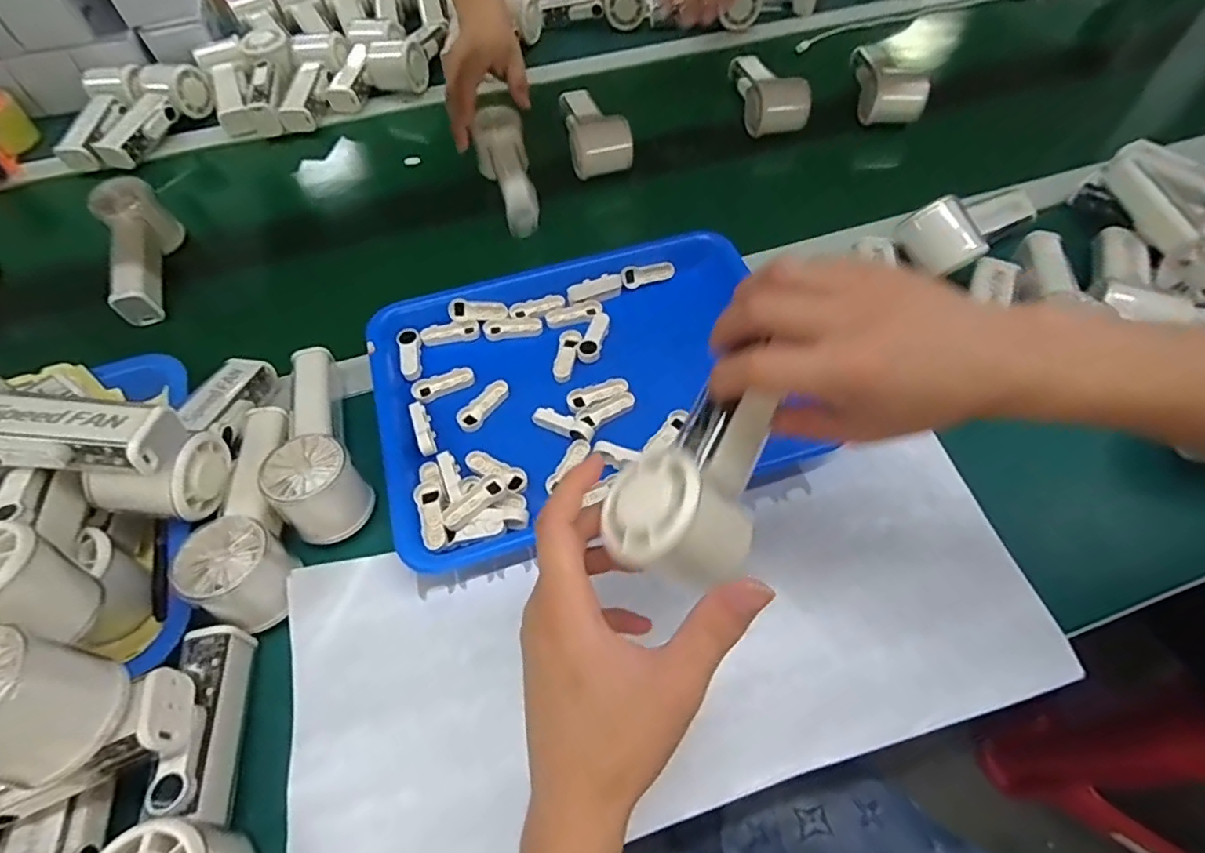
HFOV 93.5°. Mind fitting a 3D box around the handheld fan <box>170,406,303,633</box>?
[{"bbox_3d":[-0.240,0.051,0.382,0.053,0.052,0.161,-14,60,-7],"label":"handheld fan"}]

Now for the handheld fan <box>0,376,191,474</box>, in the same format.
[{"bbox_3d":[-0.328,-0.001,0.324,0.149,0.048,0.065,6,60,-12],"label":"handheld fan"}]

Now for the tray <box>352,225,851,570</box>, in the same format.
[{"bbox_3d":[-0.016,-0.039,0.460,0.323,0.028,0.247,-16,61,-8],"label":"tray"}]

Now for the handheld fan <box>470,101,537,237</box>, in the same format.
[{"bbox_3d":[-0.096,-0.265,0.596,0.053,0.050,0.138,-16,74,-8],"label":"handheld fan"}]

